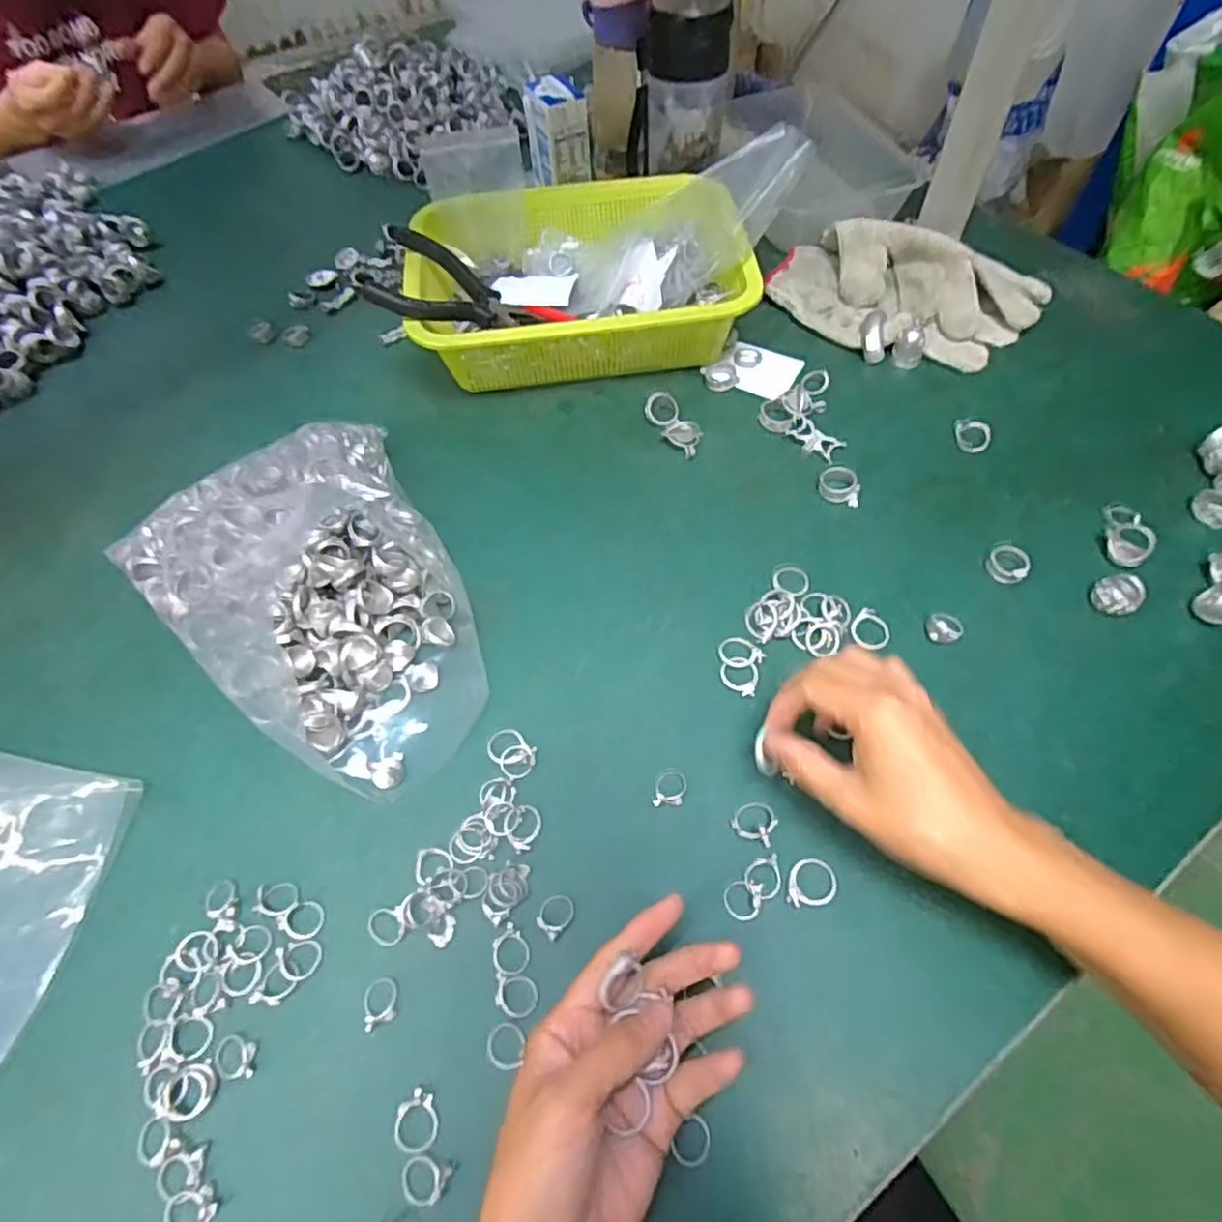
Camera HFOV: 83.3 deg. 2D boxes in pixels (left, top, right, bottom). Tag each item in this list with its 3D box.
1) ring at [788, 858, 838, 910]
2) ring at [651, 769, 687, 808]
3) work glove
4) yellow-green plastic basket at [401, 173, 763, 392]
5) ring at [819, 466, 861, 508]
[{"bbox_3d":[0.102,0.138,0.350,0.026,0.004,0.023,-6,59,-2],"label":"ring"},{"bbox_3d":[0.033,0.099,0.381,0.017,0.004,0.022,12,60,9],"label":"ring"},{"bbox_3d":[0.255,-0.281,0.584,0.220,0.039,0.151,20,62,13],"label":"work glove"},{"bbox_3d":[-0.030,-0.280,0.576,0.265,0.070,0.194,-8,59,-3],"label":"yellow-green plastic basket"},{"bbox_3d":[0.163,-0.090,0.488,0.027,0.009,0.031,8,60,6],"label":"ring"}]

